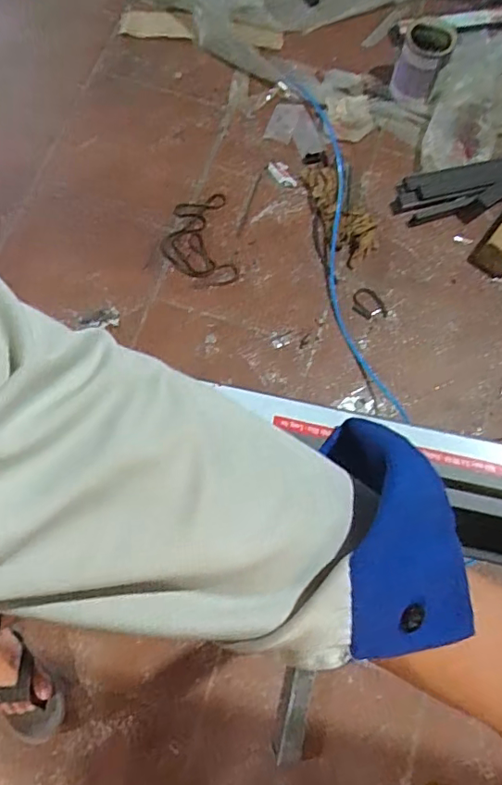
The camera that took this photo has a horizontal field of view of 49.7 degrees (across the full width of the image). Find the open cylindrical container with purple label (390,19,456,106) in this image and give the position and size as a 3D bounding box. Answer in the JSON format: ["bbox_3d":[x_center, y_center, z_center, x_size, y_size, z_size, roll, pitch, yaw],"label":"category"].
[{"bbox_3d":[0.403,-0.787,1.297,0.122,0.152,0.094,17,71,4],"label":"open cylindrical container with purple label"}]

